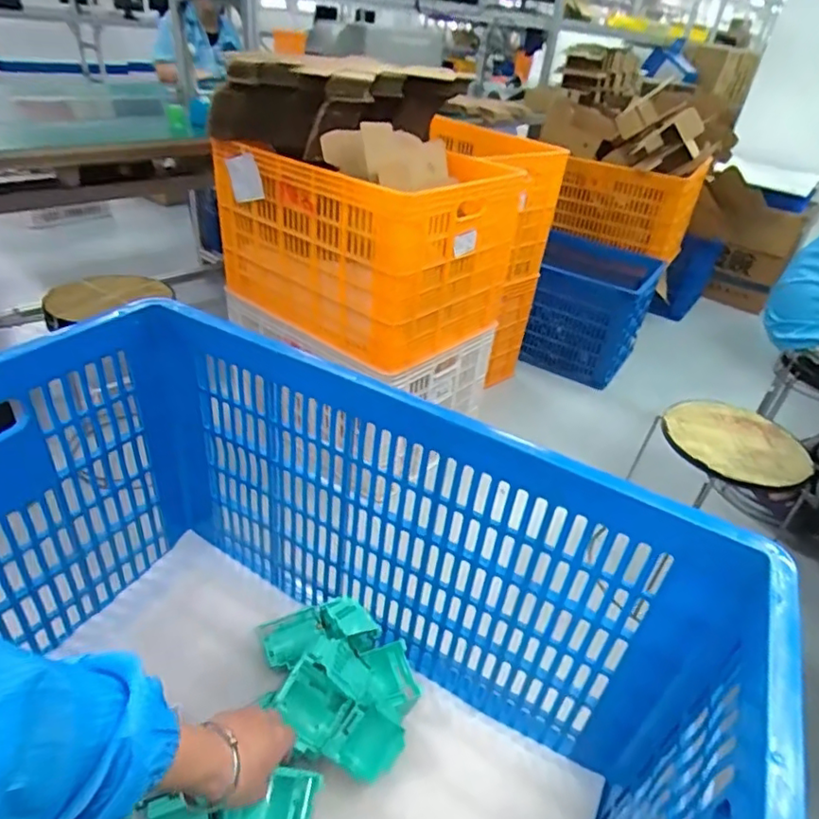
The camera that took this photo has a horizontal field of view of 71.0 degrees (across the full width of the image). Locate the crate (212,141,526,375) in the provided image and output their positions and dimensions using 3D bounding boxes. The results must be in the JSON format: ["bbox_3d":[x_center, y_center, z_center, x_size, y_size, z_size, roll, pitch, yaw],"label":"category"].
[{"bbox_3d":[-0.111,-0.434,1.446,0.510,0.363,0.584,-24,44,-39],"label":"crate"}]

